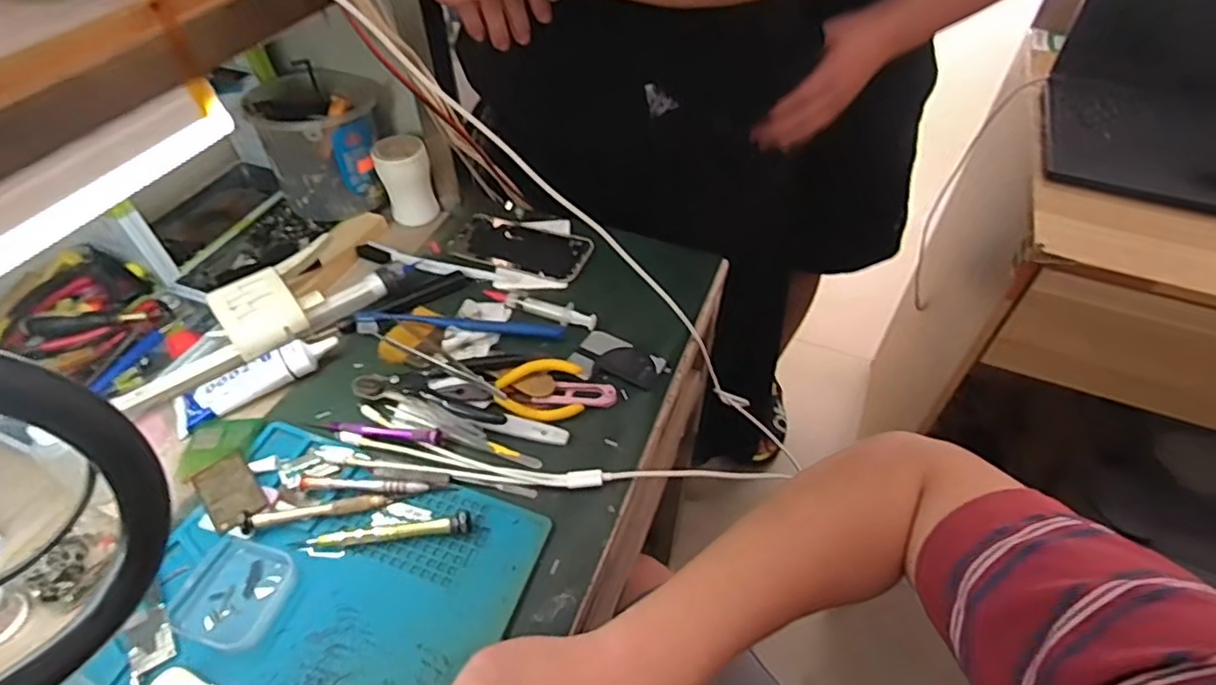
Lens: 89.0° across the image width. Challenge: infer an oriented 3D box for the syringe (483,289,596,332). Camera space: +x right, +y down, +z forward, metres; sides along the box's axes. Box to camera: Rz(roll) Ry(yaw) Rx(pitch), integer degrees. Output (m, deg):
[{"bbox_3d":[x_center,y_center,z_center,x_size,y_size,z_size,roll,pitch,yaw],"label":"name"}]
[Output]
[{"bbox_3d":[-0.065,-0.036,0.588,0.118,0.007,0.019,20,51,17],"label":"syringe"}]

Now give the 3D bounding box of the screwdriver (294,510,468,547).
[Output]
[{"bbox_3d":[-0.158,0.132,0.434,0.119,0.013,0.015,-4,48,-4],"label":"screwdriver"}]

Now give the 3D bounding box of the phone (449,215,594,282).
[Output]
[{"bbox_3d":[-0.092,-0.100,0.652,0.147,0.008,0.074,19,51,16],"label":"phone"}]

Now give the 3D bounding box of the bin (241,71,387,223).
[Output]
[{"bbox_3d":[-0.296,-0.202,0.660,0.112,0.130,0.112,-6,48,-5],"label":"bin"}]

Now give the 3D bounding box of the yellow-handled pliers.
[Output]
[{"bbox_3d":[-0.082,0.043,0.511,0.123,0.011,0.056,-8,48,-7],"label":"yellow-handled pliers"}]

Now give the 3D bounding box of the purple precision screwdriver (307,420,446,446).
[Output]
[{"bbox_3d":[-0.184,0.069,0.494,0.107,0.011,0.013,7,48,6],"label":"purple precision screwdriver"}]

